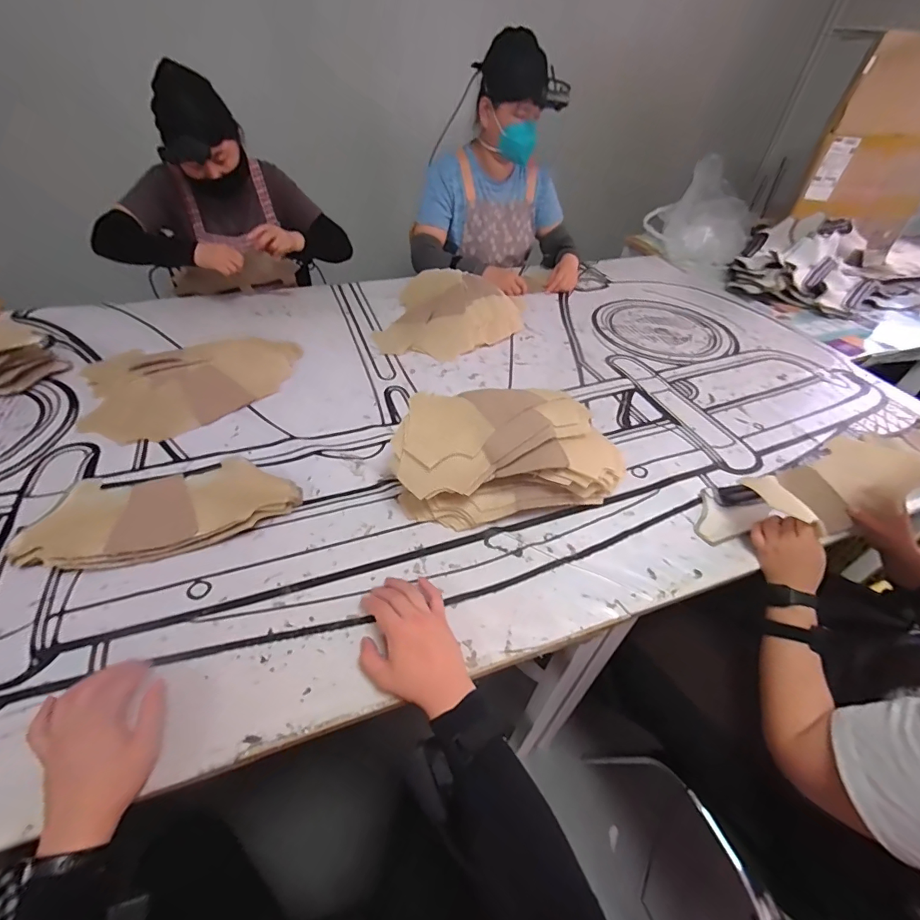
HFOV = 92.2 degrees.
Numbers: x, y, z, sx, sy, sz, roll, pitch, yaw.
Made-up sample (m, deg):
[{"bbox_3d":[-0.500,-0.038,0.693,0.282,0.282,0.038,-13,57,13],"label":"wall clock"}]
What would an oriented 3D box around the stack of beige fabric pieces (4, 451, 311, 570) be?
[{"bbox_3d":[-0.472,0.084,0.717,0.403,0.055,0.156,-9,46,-14],"label":"stack of beige fabric pieces"}]

